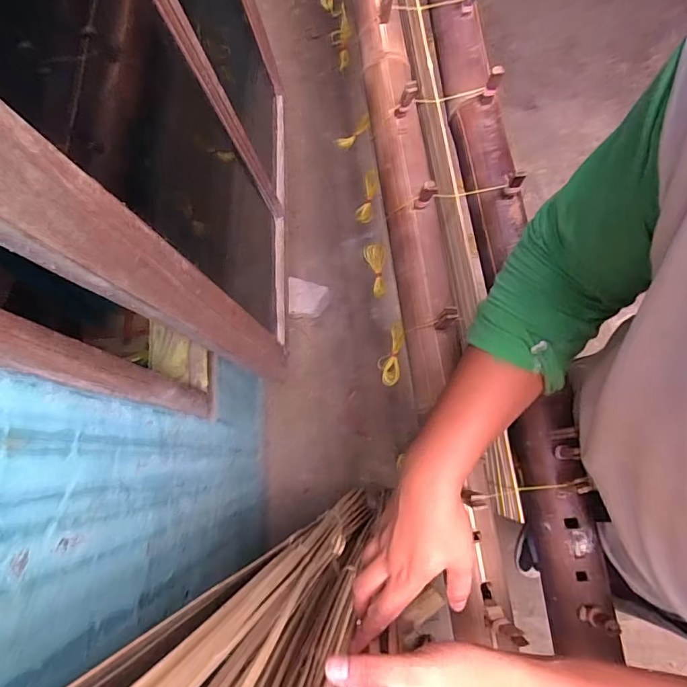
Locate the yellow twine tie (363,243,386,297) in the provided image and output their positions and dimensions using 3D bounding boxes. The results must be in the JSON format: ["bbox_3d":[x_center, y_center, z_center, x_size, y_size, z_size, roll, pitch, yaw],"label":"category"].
[{"bbox_3d":[0.058,-0.127,0.806,0.034,0.027,0.091,-9,102,-1],"label":"yellow twine tie"}]

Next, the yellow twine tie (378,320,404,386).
[{"bbox_3d":[0.071,0.017,0.686,0.033,0.104,0.026,8,32,3],"label":"yellow twine tie"}]

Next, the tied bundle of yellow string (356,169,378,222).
[{"bbox_3d":[0.042,-0.255,0.810,0.028,0.093,0.023,17,41,5],"label":"tied bundle of yellow string"}]

